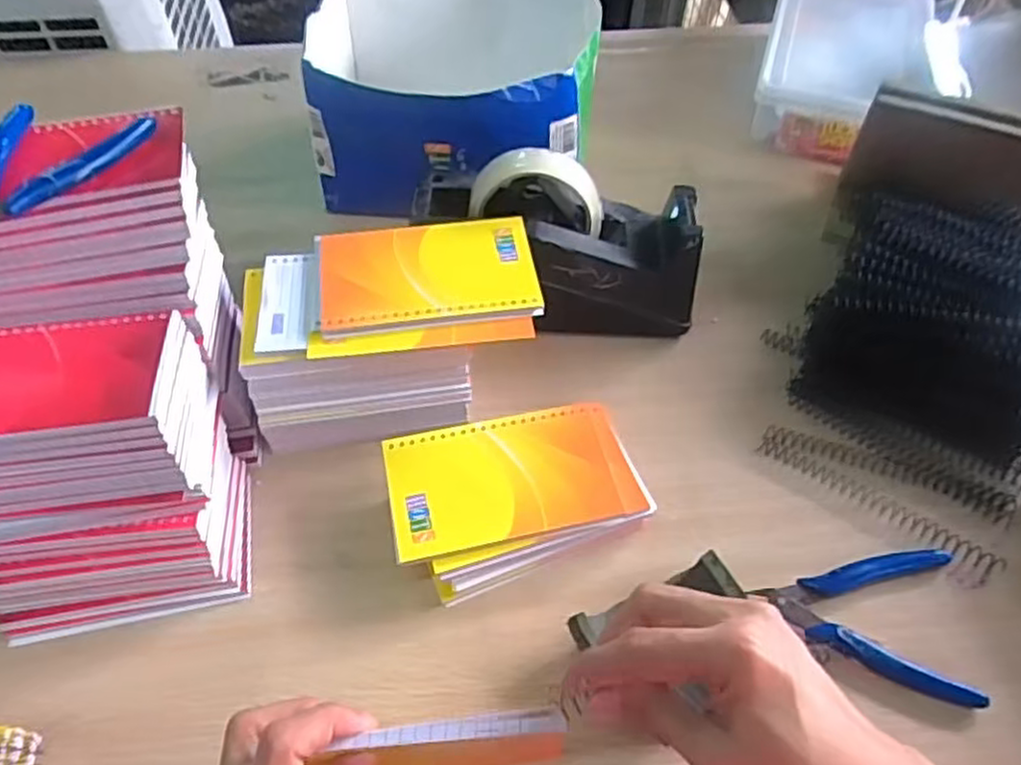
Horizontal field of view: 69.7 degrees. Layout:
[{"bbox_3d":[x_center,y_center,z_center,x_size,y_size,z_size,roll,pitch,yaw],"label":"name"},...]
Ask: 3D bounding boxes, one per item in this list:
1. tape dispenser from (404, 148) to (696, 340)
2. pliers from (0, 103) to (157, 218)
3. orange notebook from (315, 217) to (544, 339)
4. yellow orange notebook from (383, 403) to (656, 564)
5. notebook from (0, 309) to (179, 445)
[{"bbox_3d":[0.034,-0.091,0.514,0.196,0.113,0.078,3,52,3],"label":"tape dispenser"},{"bbox_3d":[-0.261,-0.116,0.389,0.078,0.012,0.124,19,54,14],"label":"pliers"},{"bbox_3d":[-0.050,-0.067,0.447,0.130,0.006,0.084,-8,54,-8],"label":"orange notebook"},{"bbox_3d":[0.002,0.055,0.430,0.144,0.008,0.079,-11,55,-8],"label":"yellow orange notebook"},{"bbox_3d":[-0.229,-0.006,0.367,0.107,0.013,0.082,-9,53,-7],"label":"notebook"}]

